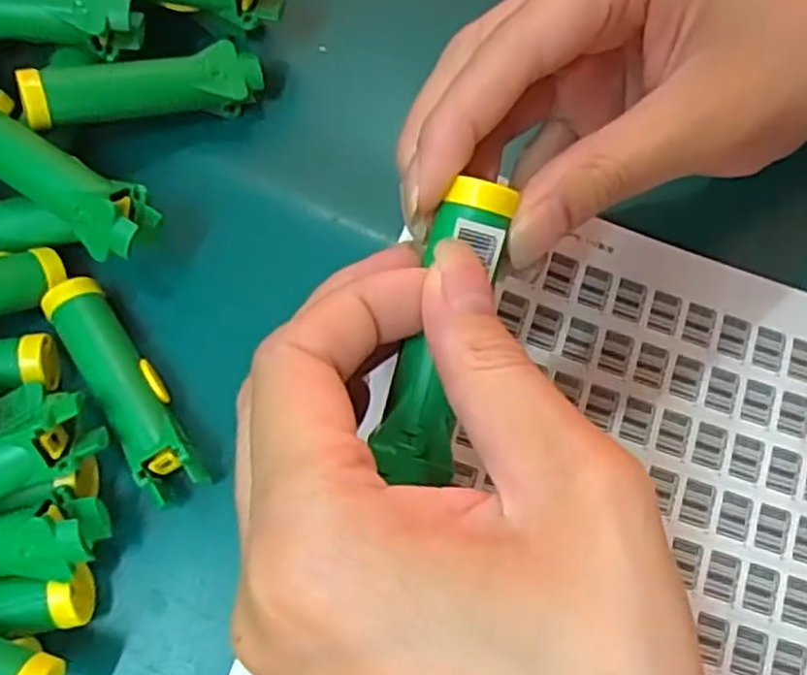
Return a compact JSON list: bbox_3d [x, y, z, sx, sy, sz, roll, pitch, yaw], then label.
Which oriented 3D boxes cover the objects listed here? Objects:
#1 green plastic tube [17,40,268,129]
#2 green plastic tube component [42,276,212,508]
[{"bbox_3d":[-0.090,-0.087,0.265,0.080,0.020,0.018,-16,74,-24],"label":"green plastic tube"},{"bbox_3d":[-0.090,0.017,0.247,0.019,0.023,0.080,-34,77,-10],"label":"green plastic tube component"}]

